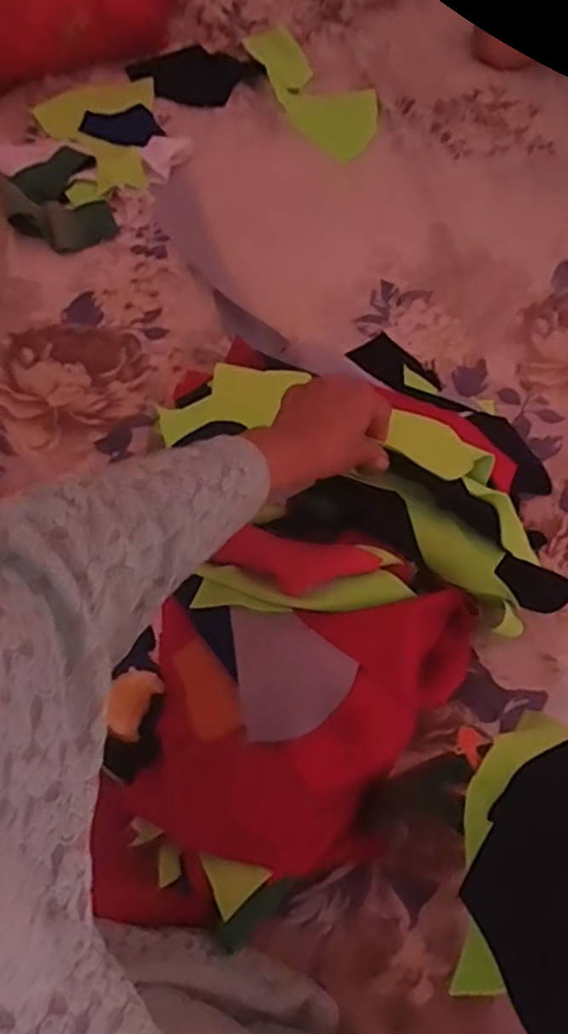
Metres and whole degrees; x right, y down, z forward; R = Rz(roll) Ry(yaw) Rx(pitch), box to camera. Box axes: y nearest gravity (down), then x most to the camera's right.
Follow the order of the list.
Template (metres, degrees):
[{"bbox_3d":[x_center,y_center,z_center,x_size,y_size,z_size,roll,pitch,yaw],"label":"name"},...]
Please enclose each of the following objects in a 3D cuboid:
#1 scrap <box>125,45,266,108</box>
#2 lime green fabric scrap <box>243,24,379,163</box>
[{"bbox_3d":[-0.122,-0.626,0.969,0.135,0.007,0.144,41,68,16],"label":"scrap"},{"bbox_3d":[0.043,-0.605,0.971,0.119,0.030,0.255,-32,69,-18],"label":"lime green fabric scrap"}]

